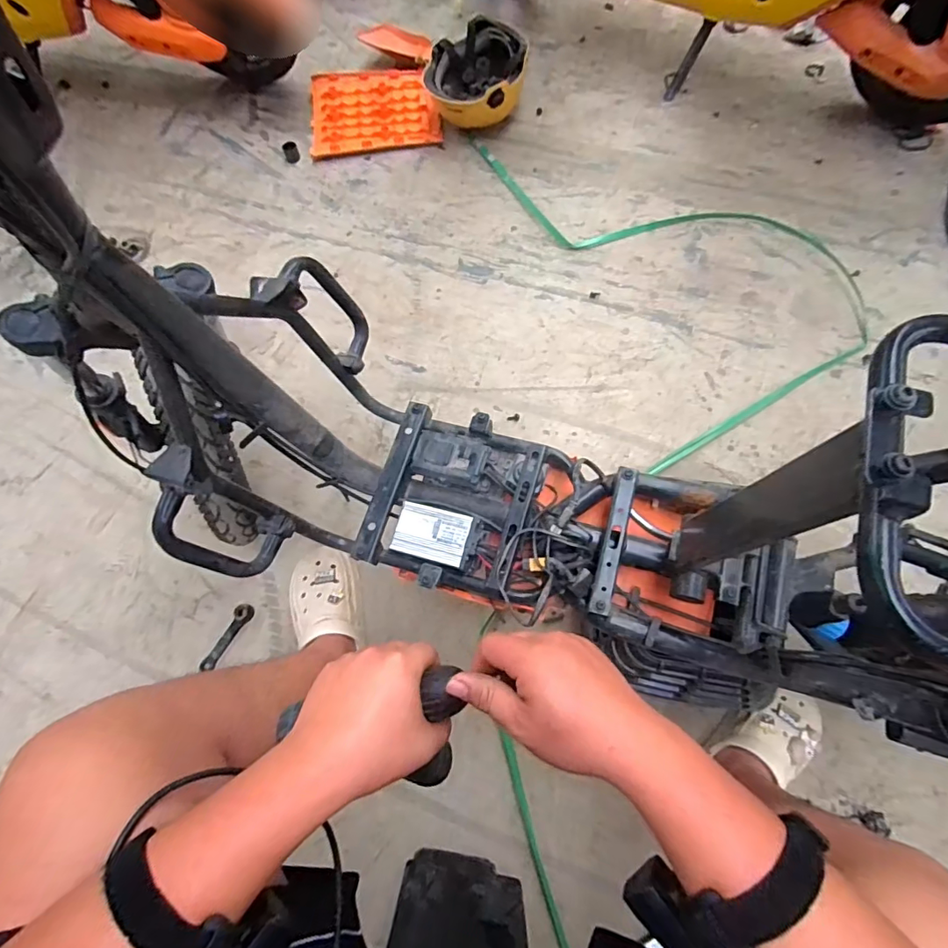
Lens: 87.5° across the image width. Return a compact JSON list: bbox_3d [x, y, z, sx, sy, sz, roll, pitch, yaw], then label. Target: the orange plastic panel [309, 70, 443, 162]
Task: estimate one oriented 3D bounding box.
[{"bbox_3d":[-0.258,-0.939,1.279,0.327,0.031,0.272,-6,71,0],"label":"orange plastic panel"}]

